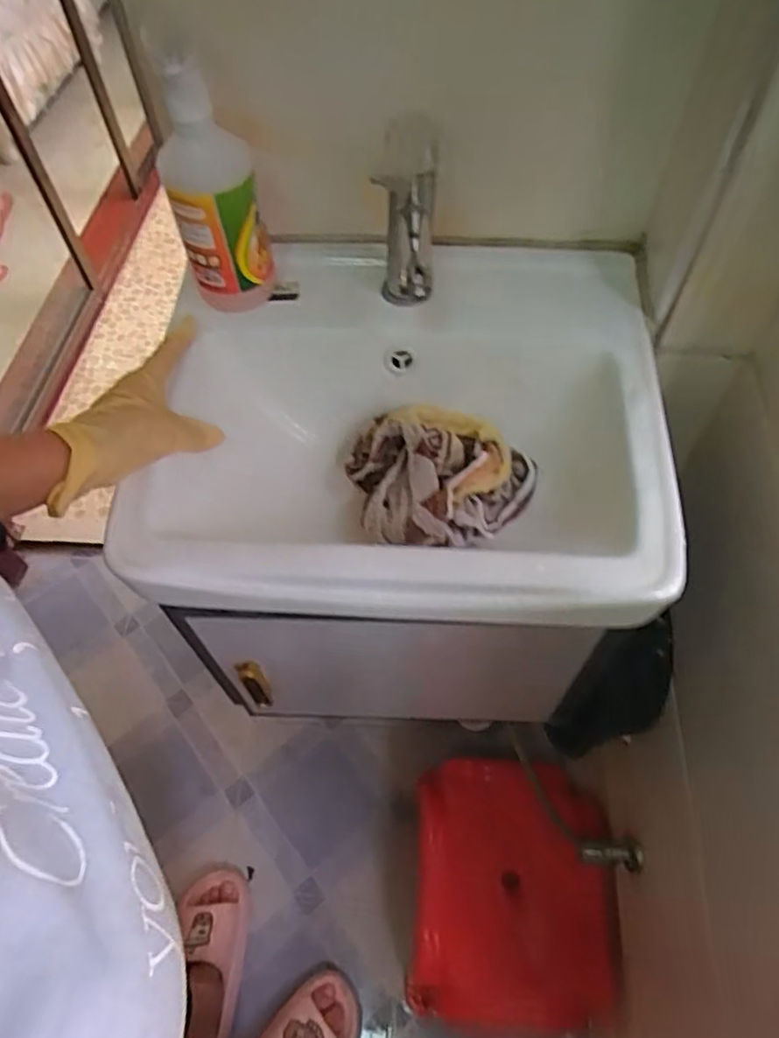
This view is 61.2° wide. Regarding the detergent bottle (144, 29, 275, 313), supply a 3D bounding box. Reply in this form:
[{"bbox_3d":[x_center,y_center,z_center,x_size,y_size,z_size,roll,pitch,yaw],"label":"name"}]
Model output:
[{"bbox_3d":[-0.143,-0.267,0.526,0.069,0.211,0.059,-17,59,-9],"label":"detergent bottle"}]

